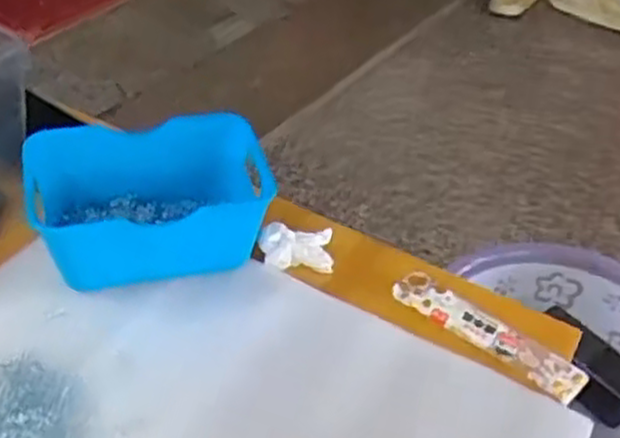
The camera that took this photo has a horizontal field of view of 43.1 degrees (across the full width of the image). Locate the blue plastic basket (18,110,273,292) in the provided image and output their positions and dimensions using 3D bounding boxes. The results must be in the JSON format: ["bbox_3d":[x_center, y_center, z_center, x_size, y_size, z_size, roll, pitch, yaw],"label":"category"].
[{"bbox_3d":[-0.107,-0.014,0.526,0.147,0.061,0.101,-9,42,-16],"label":"blue plastic basket"}]

